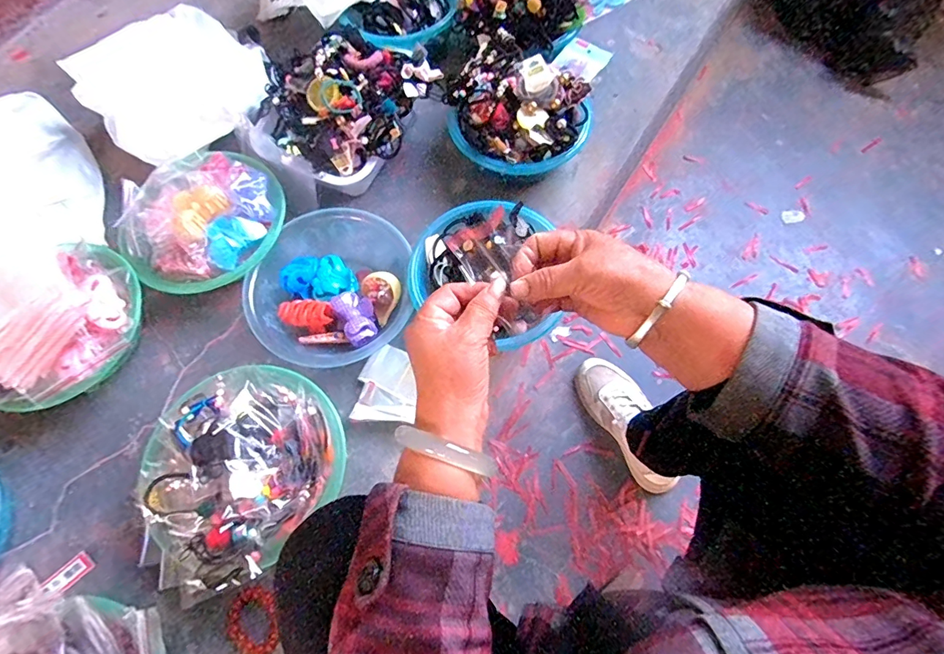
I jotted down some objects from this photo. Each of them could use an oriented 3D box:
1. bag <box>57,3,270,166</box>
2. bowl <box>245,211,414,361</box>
[{"bbox_3d":[-0.485,-0.407,0.756,0.281,0.071,0.258,-40,73,-13],"label":"bag"},{"bbox_3d":[-0.204,-0.055,0.673,0.222,0.075,0.222,-1,69,1],"label":"bowl"}]

